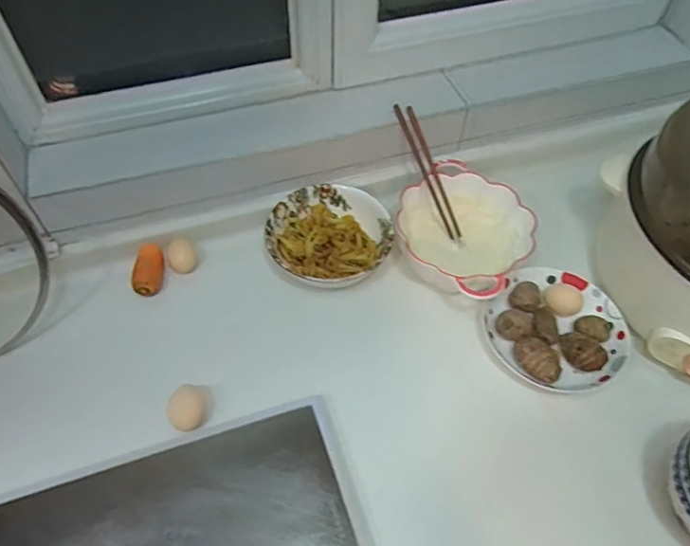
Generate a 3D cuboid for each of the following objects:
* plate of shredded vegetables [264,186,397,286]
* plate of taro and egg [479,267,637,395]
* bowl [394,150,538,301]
[{"bbox_3d":[-0.024,-0.049,0.774,0.174,0.057,0.159,-7,54,-6],"label":"plate of shredded vegetables"},{"bbox_3d":[0.279,0.069,0.700,0.173,0.042,0.170,1,54,-1],"label":"plate of taro and egg"},{"bbox_3d":[0.163,-0.051,0.752,0.184,0.073,0.207,18,55,12],"label":"bowl"}]

